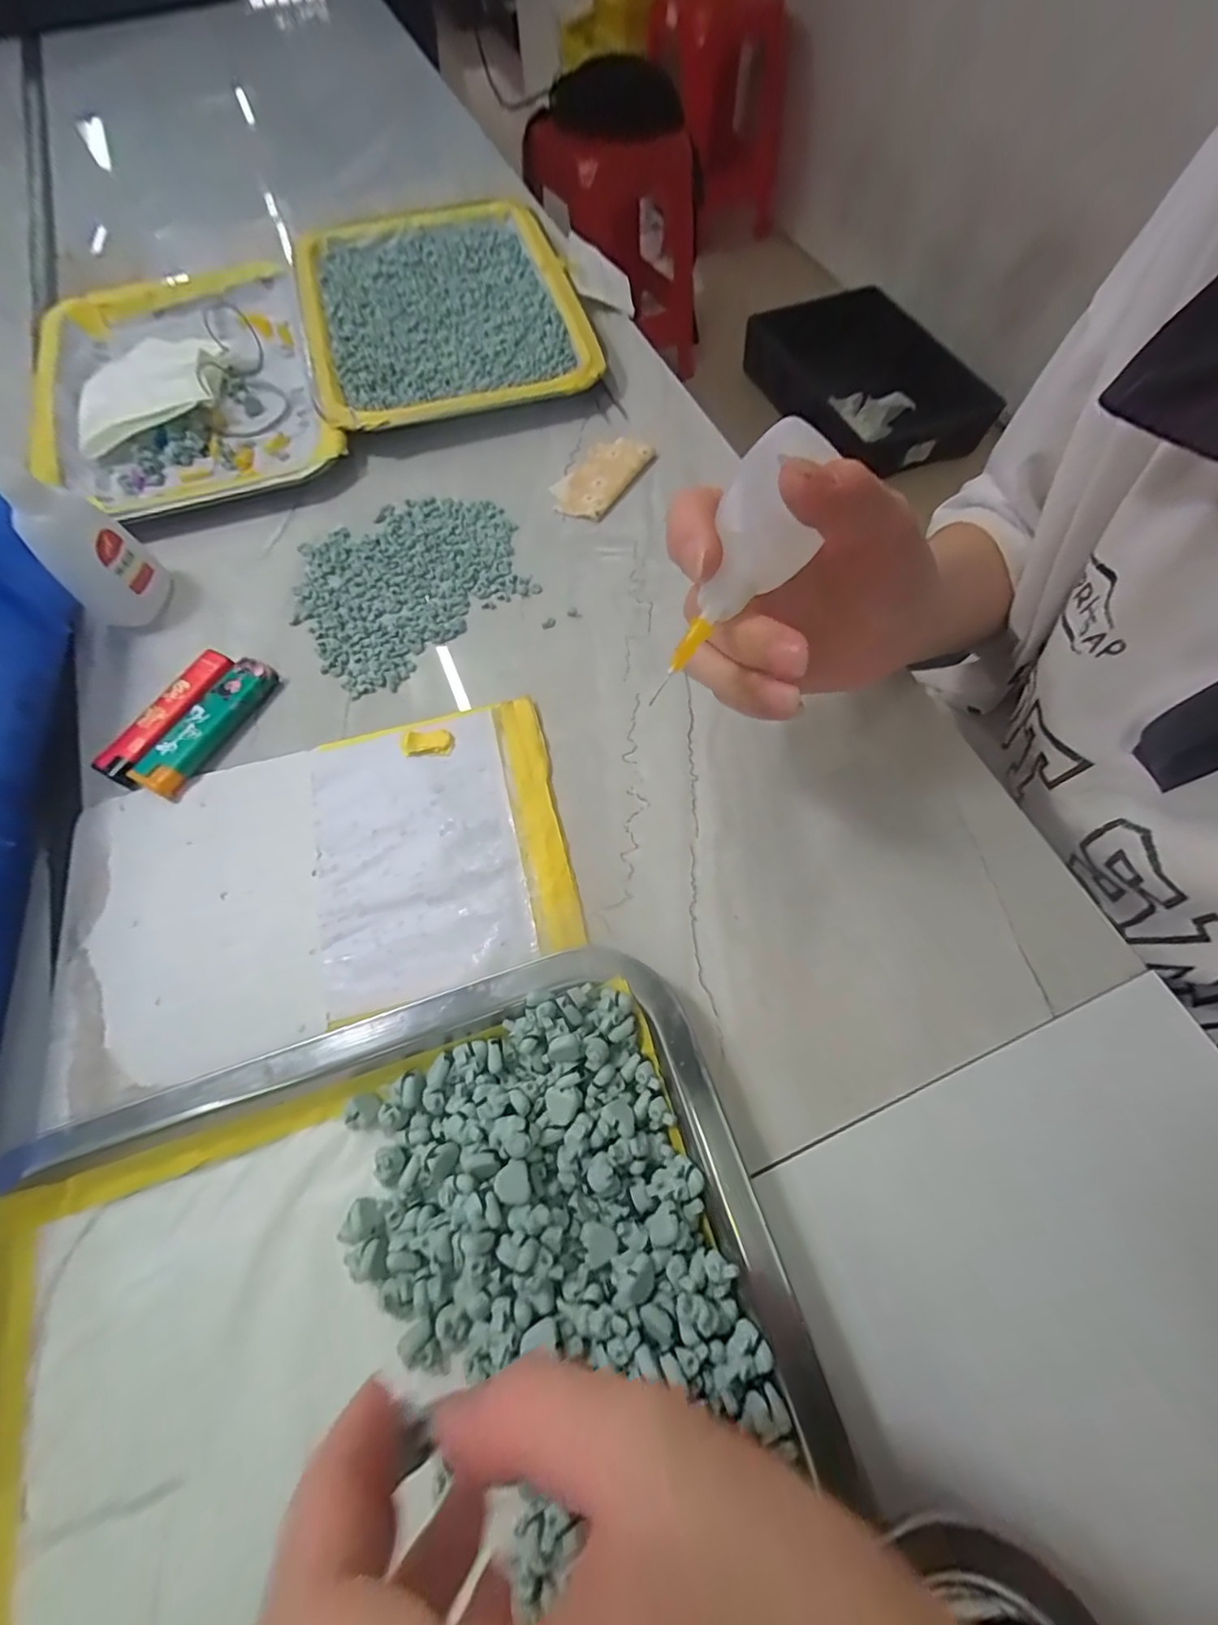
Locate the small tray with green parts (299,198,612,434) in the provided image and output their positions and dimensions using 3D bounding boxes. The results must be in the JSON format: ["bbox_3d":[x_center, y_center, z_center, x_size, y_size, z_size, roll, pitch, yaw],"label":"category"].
[{"bbox_3d":[-0.121,-0.361,0.404,0.184,0.025,0.252,-16,67,-7],"label":"small tray with green parts"}]

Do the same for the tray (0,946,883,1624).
[{"bbox_3d":[-0.083,0.163,0.173,0.270,0.020,0.177,-20,66,-7],"label":"tray"}]

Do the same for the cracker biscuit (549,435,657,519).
[{"bbox_3d":[-0.006,-0.208,0.346,0.039,0.006,0.072,29,69,15],"label":"cracker biscuit"}]

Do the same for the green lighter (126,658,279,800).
[{"bbox_3d":[-0.198,-0.044,0.277,0.022,0.011,0.078,25,69,13],"label":"green lighter"}]

